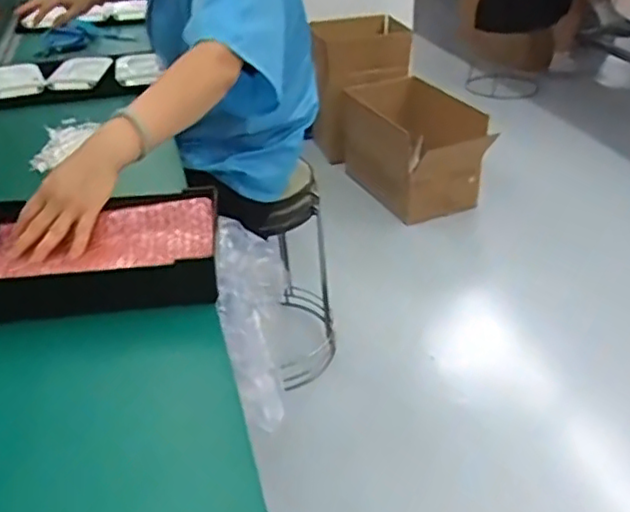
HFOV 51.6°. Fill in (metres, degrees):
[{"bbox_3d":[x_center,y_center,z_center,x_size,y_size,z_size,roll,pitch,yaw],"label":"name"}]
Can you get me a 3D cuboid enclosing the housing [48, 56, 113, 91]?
[{"bbox_3d":[-0.449,-0.352,1.251,0.109,0.030,0.126,-8,32,-8],"label":"housing"}]

